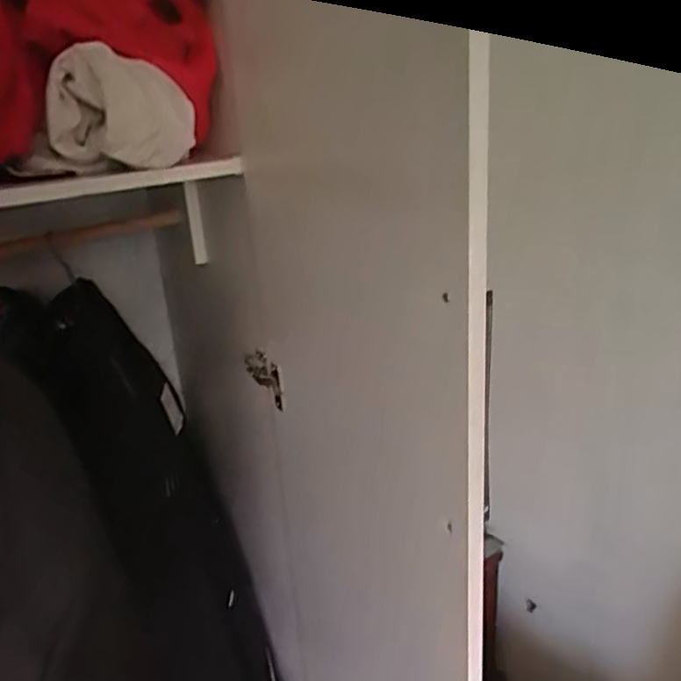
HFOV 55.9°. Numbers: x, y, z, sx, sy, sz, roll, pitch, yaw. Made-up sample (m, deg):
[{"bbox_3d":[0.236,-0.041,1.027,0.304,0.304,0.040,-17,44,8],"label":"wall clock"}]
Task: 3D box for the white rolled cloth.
[{"bbox_3d":[-0.220,-0.230,0.641,0.136,0.107,0.062,-9,21,-12],"label":"white rolled cloth"}]

